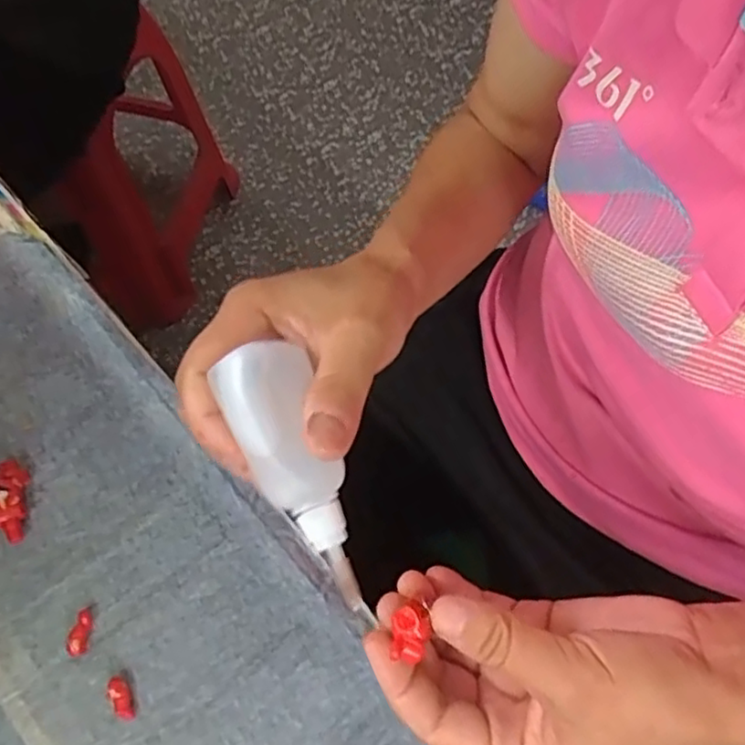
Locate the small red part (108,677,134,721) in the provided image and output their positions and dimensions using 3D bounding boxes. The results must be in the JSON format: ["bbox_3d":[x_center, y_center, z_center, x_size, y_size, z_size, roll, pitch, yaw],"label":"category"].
[{"bbox_3d":[-0.112,0.144,0.297,0.009,0.006,0.019,-30,68,-13],"label":"small red part"}]

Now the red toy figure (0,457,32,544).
[{"bbox_3d":[-0.179,0.061,0.330,0.020,0.015,0.043,-1,66,0],"label":"red toy figure"}]

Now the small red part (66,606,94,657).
[{"bbox_3d":[-0.134,0.119,0.308,0.009,0.008,0.020,1,65,1],"label":"small red part"}]

